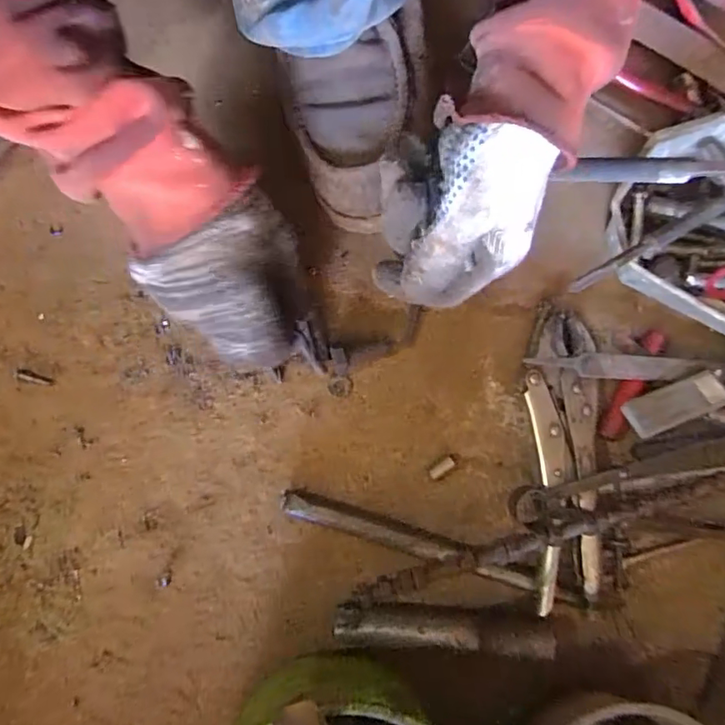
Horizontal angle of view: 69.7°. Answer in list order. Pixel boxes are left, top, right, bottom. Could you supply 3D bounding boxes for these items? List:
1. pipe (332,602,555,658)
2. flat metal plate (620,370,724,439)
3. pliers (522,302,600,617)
[{"bbox_3d":[0.055,0.181,0.359,0.146,0.031,0.026,4,77,1],"label":"pipe"},{"bbox_3d":[0.233,0.030,0.386,0.076,0.015,0.029,-23,78,-5],"label":"flat metal plate"},{"bbox_3d":[0.151,0.061,0.388,0.058,0.031,0.213,0,77,0],"label":"pliers"}]

